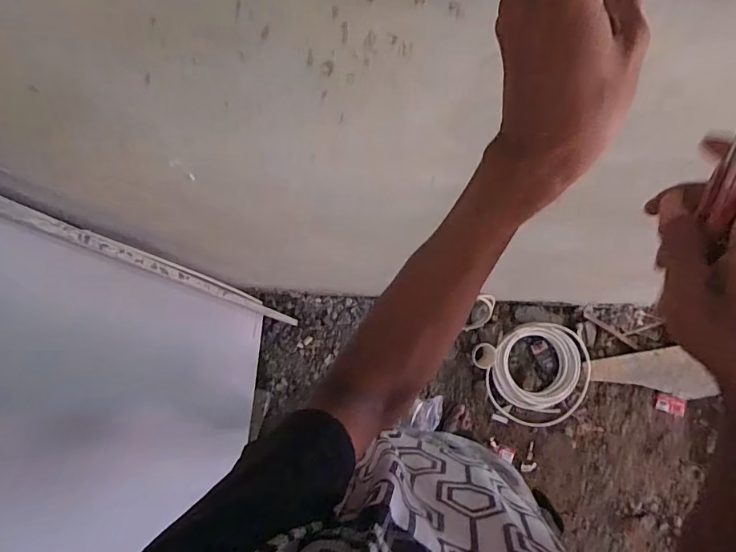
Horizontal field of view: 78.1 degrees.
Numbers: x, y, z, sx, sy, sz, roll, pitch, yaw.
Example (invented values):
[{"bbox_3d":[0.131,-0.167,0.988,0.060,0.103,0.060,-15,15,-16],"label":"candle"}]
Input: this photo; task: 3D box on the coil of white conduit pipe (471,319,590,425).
[{"bbox_3d":[0.543,0.308,1.427,0.338,0.069,0.317,0,78,1],"label":"coil of white conduit pipe"}]

